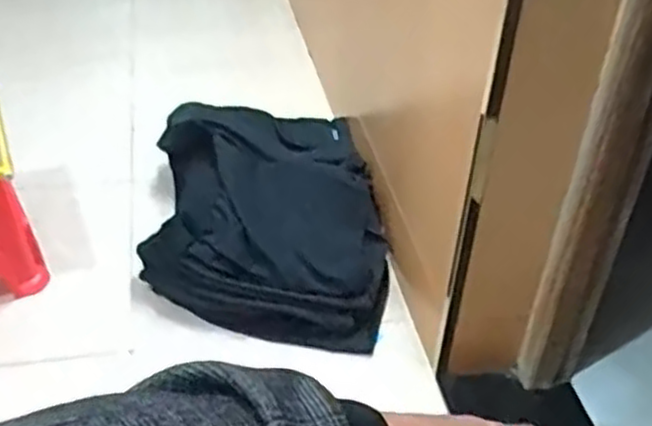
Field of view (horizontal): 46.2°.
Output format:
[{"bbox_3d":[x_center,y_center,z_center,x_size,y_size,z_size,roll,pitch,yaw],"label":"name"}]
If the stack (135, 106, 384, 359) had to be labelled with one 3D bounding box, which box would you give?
[{"bbox_3d":[-0.120,-0.036,1.564,0.442,0.167,0.644,-1,38,-4],"label":"stack"}]

